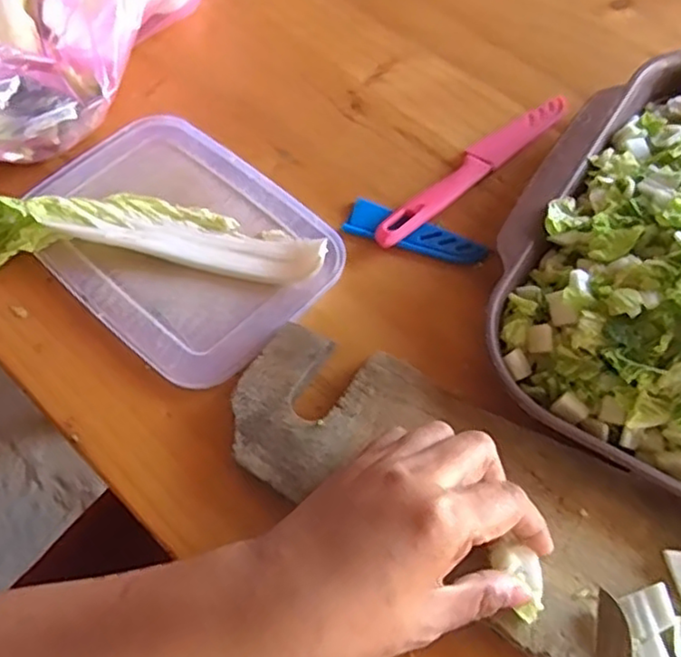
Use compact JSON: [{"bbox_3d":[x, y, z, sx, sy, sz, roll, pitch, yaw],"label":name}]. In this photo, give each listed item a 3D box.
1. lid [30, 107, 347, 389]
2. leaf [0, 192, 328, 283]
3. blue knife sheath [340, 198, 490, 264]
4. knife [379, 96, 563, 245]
[{"bbox_3d":[-0.103,-0.059,0.423,0.198,0.015,0.140,37,68,20],"label":"lid"},{"bbox_3d":[-0.123,-0.060,0.409,0.226,0.037,0.053,4,61,4],"label":"leaf"},{"bbox_3d":[0.045,-0.057,0.417,0.089,0.013,0.027,23,64,14],"label":"blue knife sheath"},{"bbox_3d":[0.087,-0.106,0.442,0.175,0.014,0.022,-40,67,-18],"label":"knife"}]

